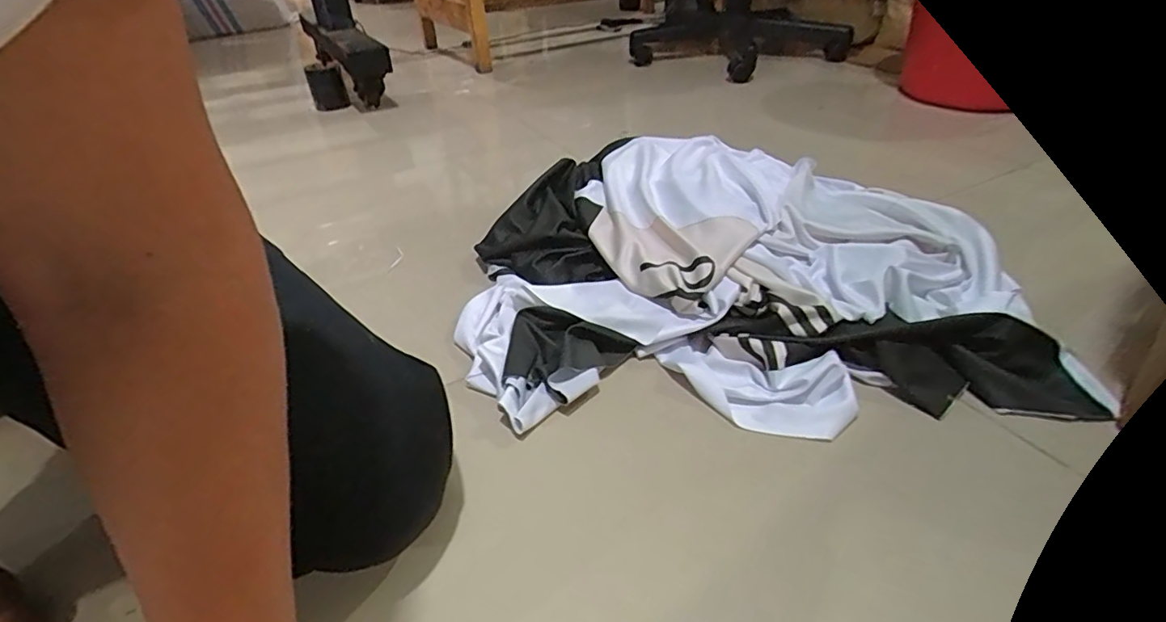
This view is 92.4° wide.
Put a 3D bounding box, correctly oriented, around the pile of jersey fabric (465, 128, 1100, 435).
[{"bbox_3d":[0.178,-0.066,0.660,0.596,0.111,0.470,-1,35,4],"label":"pile of jersey fabric"}]

